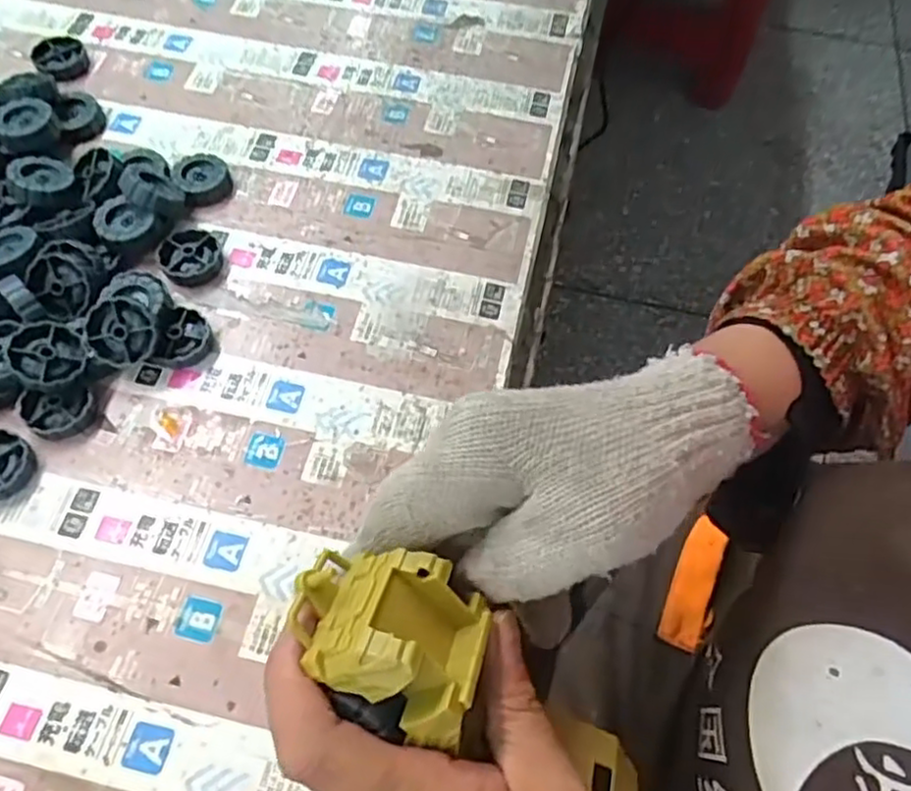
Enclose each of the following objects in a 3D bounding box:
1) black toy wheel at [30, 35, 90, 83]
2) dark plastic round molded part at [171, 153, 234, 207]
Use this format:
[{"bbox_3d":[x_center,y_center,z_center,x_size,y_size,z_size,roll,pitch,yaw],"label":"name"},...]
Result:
[{"bbox_3d":[-0.301,-0.255,0.533,0.038,0.015,0.041,2,62,-3],"label":"black toy wheel"},{"bbox_3d":[-0.176,-0.153,0.484,0.036,0.016,0.041,-15,64,-11],"label":"dark plastic round molded part"}]

